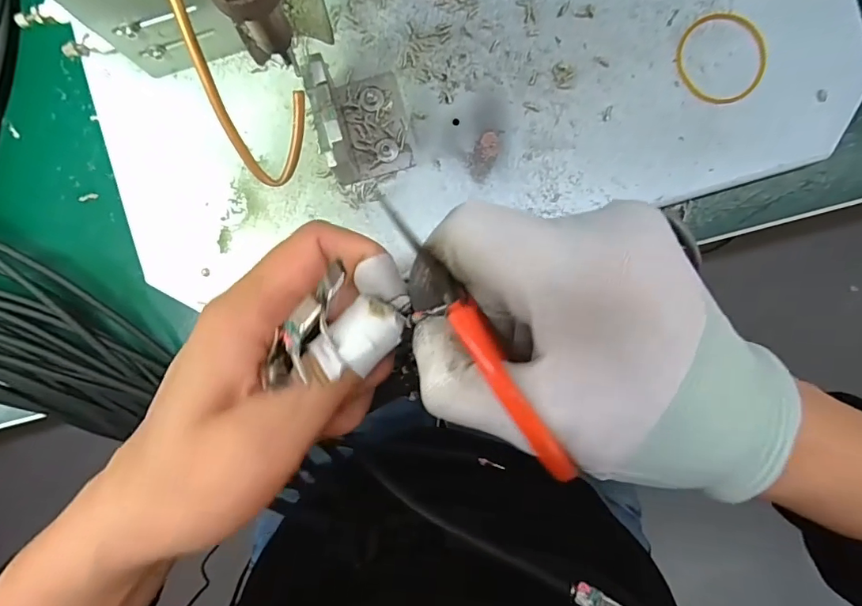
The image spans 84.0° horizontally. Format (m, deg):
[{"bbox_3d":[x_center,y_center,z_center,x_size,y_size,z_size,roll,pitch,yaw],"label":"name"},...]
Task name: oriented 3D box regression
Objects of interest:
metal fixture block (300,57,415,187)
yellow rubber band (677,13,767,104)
[{"bbox_3d":[-0.032,-0.089,0.229,0.042,0.044,0.050,-13,93,1],"label":"metal fixture block"},{"bbox_3d":[0.152,-0.128,0.250,0.045,0.004,0.046,0,93,0],"label":"yellow rubber band"}]

